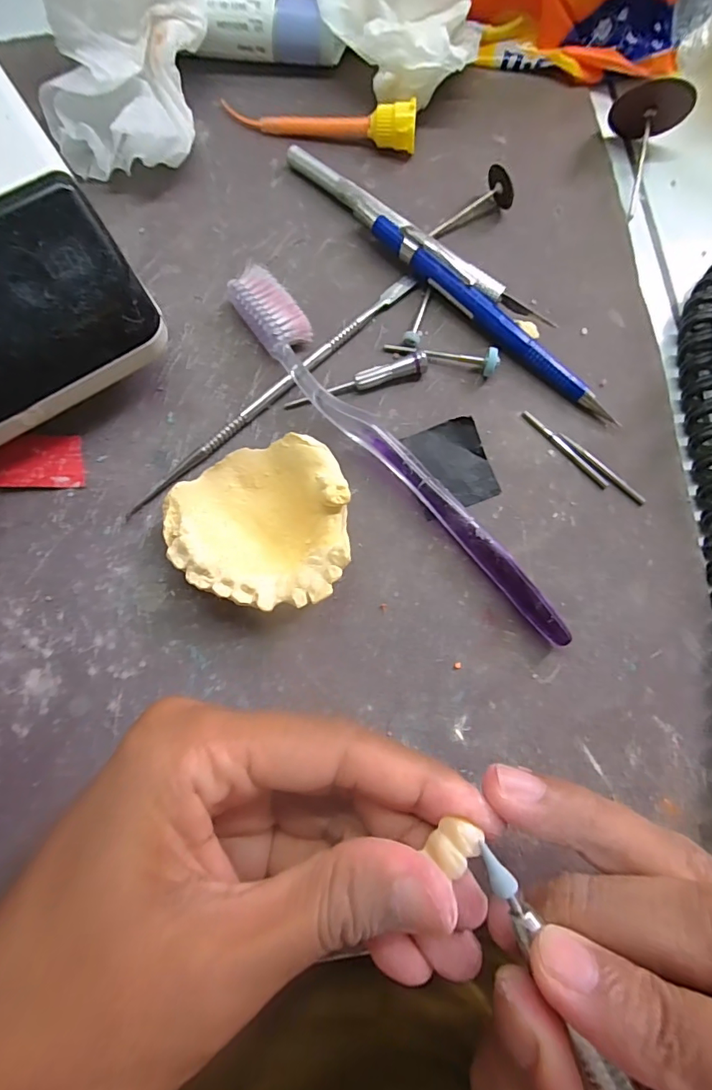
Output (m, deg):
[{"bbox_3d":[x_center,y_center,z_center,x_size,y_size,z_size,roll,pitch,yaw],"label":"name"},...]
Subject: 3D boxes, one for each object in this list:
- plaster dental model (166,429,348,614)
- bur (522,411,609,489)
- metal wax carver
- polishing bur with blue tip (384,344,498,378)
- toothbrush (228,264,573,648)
[{"bbox_3d":[-0.034,-0.007,0.168,0.061,0.023,0.056,0,80,-3],"label":"plaster dental model"},{"bbox_3d":[0.084,-0.039,0.189,0.004,0.004,0.044,-44,85,-9],"label":"bur"},{"bbox_3d":[-0.029,-0.064,0.188,0.146,0.007,0.005,-44,85,-9],"label":"metal wax carver"},{"bbox_3d":[0.035,-0.077,0.191,0.046,0.010,0.009,10,80,-1],"label":"polishing bur with blue tip"},{"bbox_3d":[0.011,-0.034,0.180,0.020,0.014,0.184,-37,84,-8],"label":"toothbrush"}]

